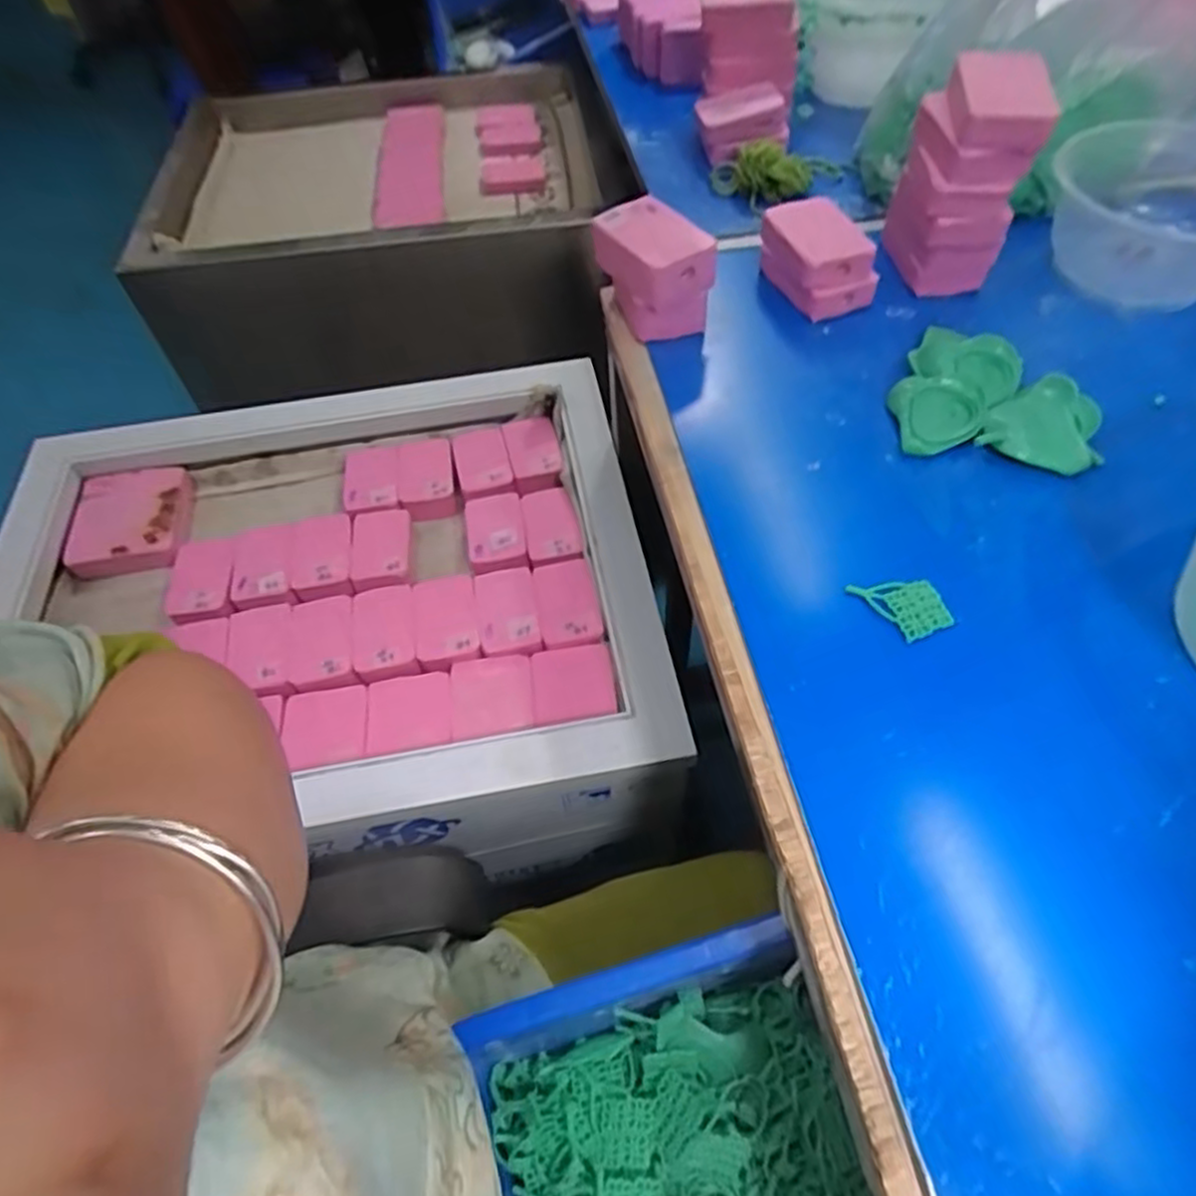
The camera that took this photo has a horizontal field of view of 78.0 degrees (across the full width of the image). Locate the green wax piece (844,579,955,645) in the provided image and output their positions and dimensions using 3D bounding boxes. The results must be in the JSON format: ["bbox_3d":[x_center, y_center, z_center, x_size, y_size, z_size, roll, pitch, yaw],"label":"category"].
[{"bbox_3d":[0.140,0.002,0.337,0.034,0.006,0.036,-22,57,-12],"label":"green wax piece"}]

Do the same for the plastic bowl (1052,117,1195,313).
[{"bbox_3d":[0.353,-0.244,0.465,0.118,0.066,0.122,-2,55,2],"label":"plastic bowl"}]

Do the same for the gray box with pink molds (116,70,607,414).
[{"bbox_3d":[-0.265,-0.453,0.899,0.481,0.197,0.429,-7,55,-1],"label":"gray box with pink molds"}]

